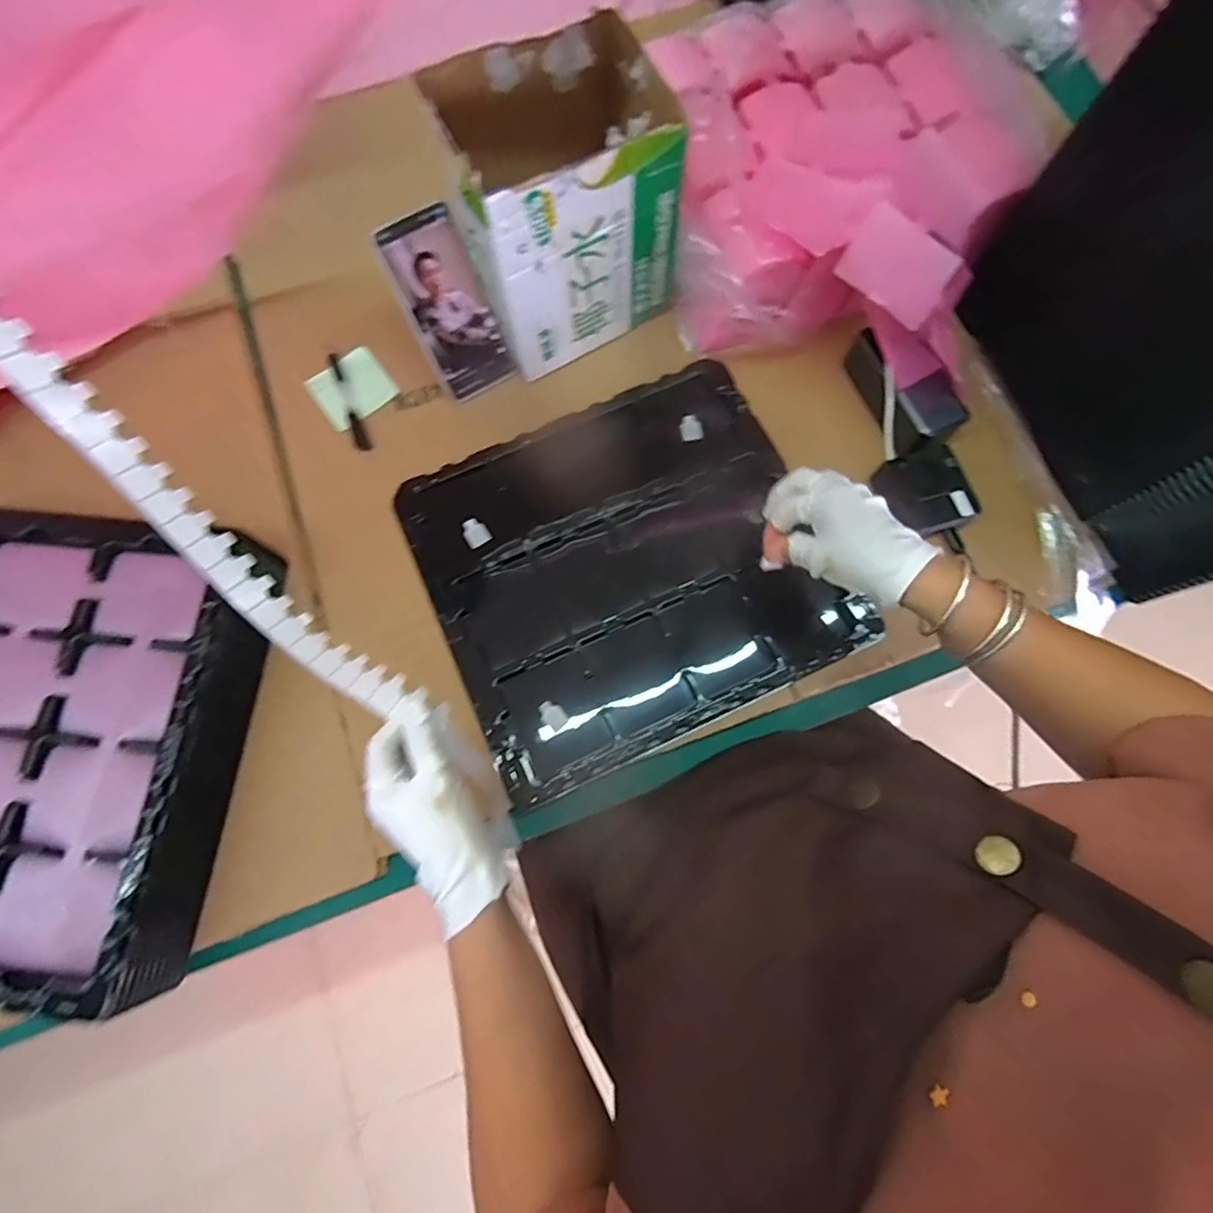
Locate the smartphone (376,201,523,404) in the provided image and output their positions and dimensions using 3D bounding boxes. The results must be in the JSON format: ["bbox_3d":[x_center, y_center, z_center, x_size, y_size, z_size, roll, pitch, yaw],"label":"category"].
[{"bbox_3d":[-0.150,-0.288,0.573,0.075,0.159,0.007,-30,43,-5],"label":"smartphone"}]

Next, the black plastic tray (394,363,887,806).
[{"bbox_3d":[0.020,-0.038,0.574,0.361,0.033,0.324,-23,75,-6],"label":"black plastic tray"}]

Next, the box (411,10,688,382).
[{"bbox_3d":[-0.045,-0.375,0.563,0.184,0.199,0.153,-30,76,-8],"label":"box"}]

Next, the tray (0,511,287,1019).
[{"bbox_3d":[-0.480,0.107,0.498,0.359,0.078,0.362,9,74,3],"label":"tray"}]

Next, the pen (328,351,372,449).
[{"bbox_3d":[-0.276,-0.218,0.629,0.013,0.015,0.116,-21,75,-6],"label":"pen"}]

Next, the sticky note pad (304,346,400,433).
[{"bbox_3d":[-0.273,-0.235,0.636,0.079,0.010,0.071,-37,77,-10],"label":"sticky note pad"}]

